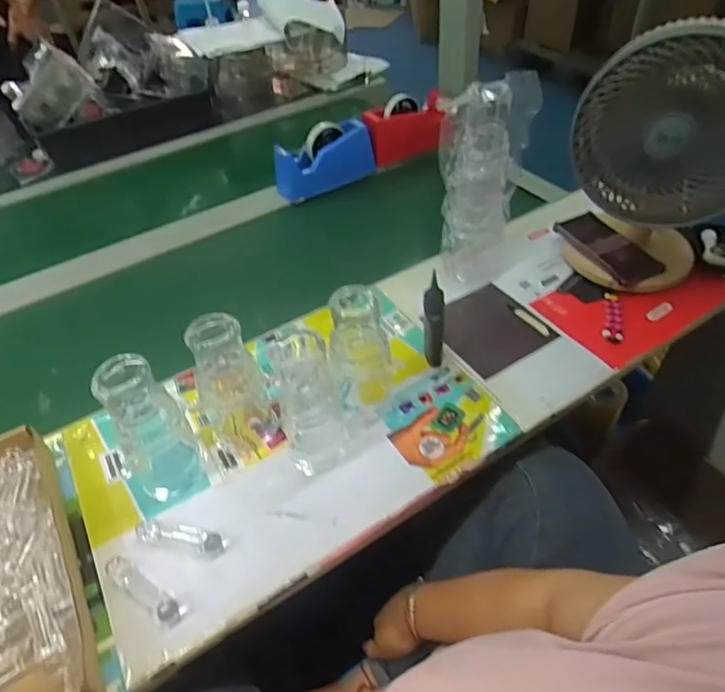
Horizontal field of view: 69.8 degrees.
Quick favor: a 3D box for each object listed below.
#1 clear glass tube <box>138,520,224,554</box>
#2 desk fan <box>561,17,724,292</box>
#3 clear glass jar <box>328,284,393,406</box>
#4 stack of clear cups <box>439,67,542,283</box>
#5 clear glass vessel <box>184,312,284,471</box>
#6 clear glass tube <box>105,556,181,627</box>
[{"bbox_3d":[-0.195,0.204,0.557,0.096,0.025,0.027,5,47,9],"label":"clear glass tube"},{"bbox_3d":[0.419,-0.245,0.705,0.218,0.358,0.213,31,56,29],"label":"desk fan"},{"bbox_3d":[-0.002,0.009,0.621,0.070,0.172,0.069,-3,46,1],"label":"clear glass jar"},{"bbox_3d":[0.169,-0.224,0.745,0.117,0.284,0.077,8,47,11],"label":"stack of clear cups"},{"bbox_3d":[-0.146,0.056,0.589,0.091,0.178,0.074,-22,49,-16],"label":"clear glass vessel"},{"bbox_3d":[-0.220,0.244,0.521,0.094,0.021,0.022,25,53,25],"label":"clear glass tube"}]

